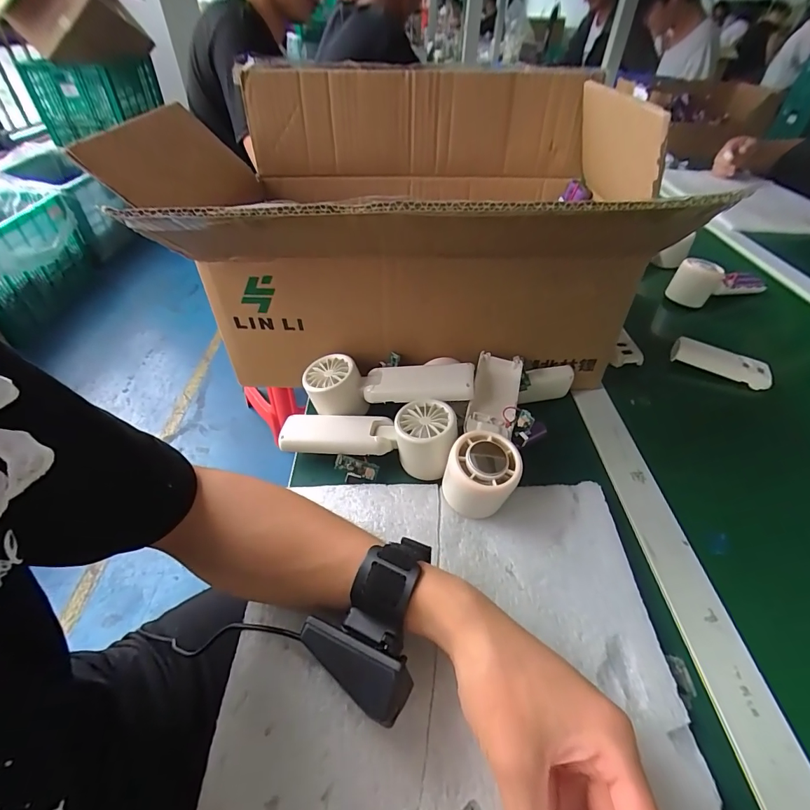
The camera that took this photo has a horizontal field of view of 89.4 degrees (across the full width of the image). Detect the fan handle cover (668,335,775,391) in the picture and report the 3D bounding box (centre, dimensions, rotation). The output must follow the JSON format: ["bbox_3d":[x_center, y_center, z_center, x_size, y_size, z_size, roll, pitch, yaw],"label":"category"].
[{"bbox_3d":[0.388,-0.053,0.503,0.107,0.019,0.037,24,48,21],"label":"fan handle cover"}]

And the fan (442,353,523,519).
[{"bbox_3d":[0.074,0.022,0.374,0.054,0.060,0.160,10,45,8],"label":"fan"}]

